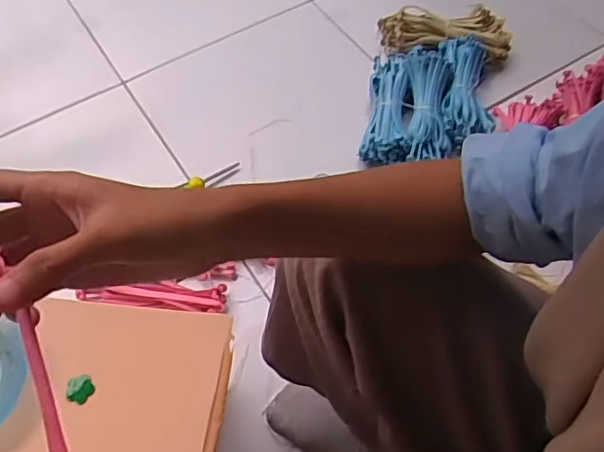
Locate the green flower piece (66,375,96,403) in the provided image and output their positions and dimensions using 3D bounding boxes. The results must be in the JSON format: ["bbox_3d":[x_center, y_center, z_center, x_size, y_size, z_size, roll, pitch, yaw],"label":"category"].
[{"bbox_3d":[-0.190,0.139,0.495,0.023,0.004,0.022,0,59,0],"label":"green flower piece"}]

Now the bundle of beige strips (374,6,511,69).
[{"bbox_3d":[0.251,-0.340,1.021,0.228,0.063,0.076,5,59,3],"label":"bundle of beige strips"}]

